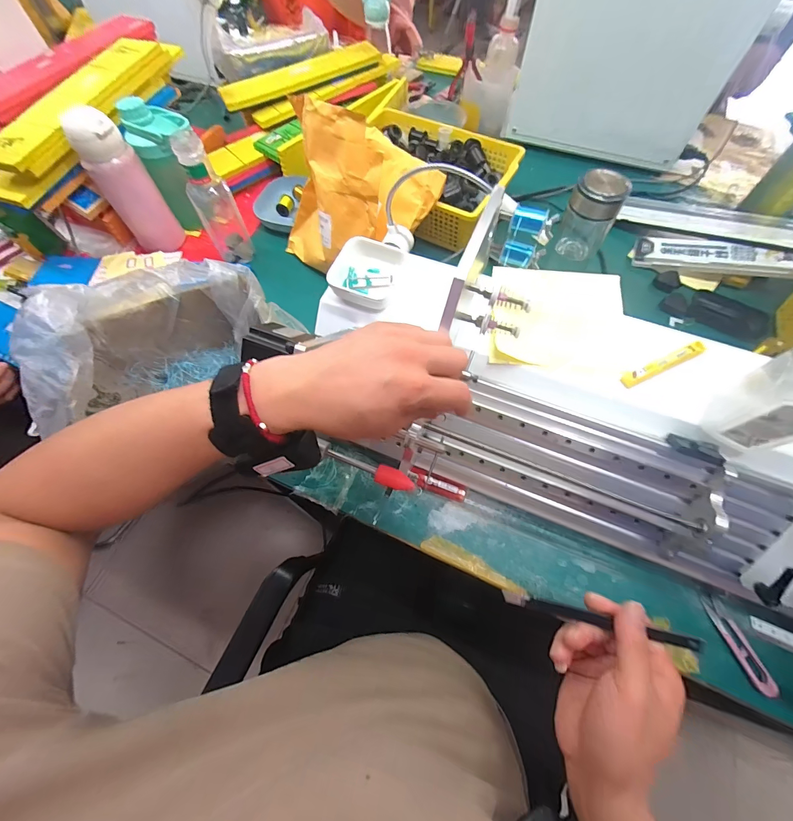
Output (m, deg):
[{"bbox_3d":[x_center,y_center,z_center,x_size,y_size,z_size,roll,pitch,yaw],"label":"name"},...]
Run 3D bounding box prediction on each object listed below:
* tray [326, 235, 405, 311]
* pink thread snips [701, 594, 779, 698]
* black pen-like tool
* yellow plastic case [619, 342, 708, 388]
[{"bbox_3d":[-0.036,-0.170,0.444,0.078,0.035,0.076,16,66,8],"label":"tray"},{"bbox_3d":[0.374,0.254,0.395,0.021,0.008,0.095,-17,65,-7],"label":"pink thread snips"},{"bbox_3d":[0.167,0.176,0.305,0.149,0.013,0.010,9,65,13],"label":"black pen-like tool"},{"bbox_3d":[0.290,-0.050,0.391,0.099,0.014,0.015,-21,66,-9],"label":"yellow plastic case"}]

